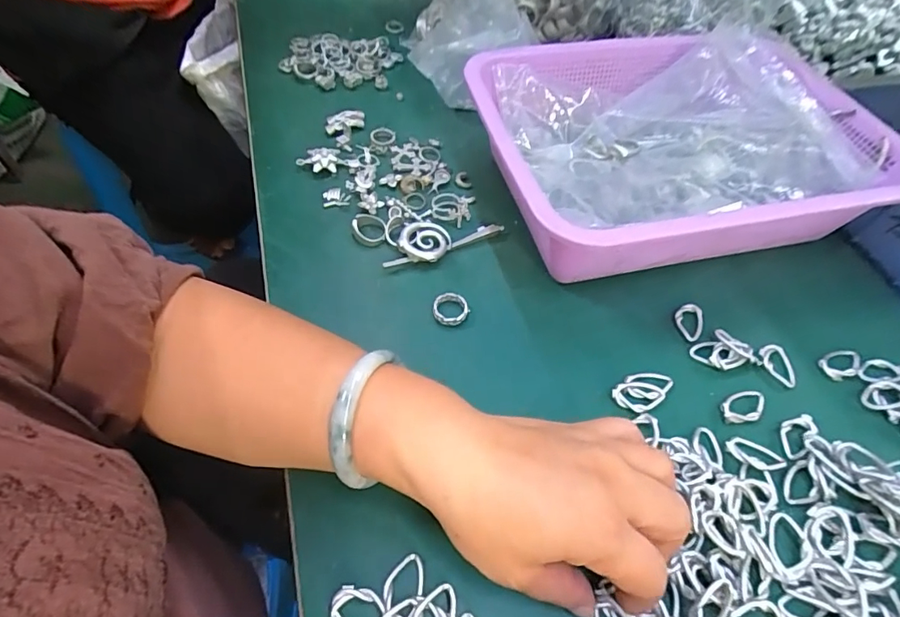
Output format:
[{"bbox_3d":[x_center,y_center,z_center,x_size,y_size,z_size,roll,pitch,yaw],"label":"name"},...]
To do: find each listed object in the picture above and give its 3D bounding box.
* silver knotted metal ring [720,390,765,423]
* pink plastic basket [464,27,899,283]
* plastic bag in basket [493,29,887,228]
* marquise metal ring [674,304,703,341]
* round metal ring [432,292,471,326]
[{"bbox_3d":[0.188,0.062,0.308,0.033,0.004,0.019,-10,55,-11],"label":"silver knotted metal ring"},{"bbox_3d":[0.173,-0.126,0.390,0.293,0.092,0.223,-11,55,-12],"label":"pink plastic basket"},{"bbox_3d":[0.169,-0.135,0.393,0.234,0.097,0.176,-11,57,-11],"label":"plastic bag in basket"},{"bbox_3d":[0.171,0.009,0.344,0.019,0.004,0.031,17,54,8],"label":"marquise metal ring"},{"bbox_3d":[0.000,0.000,0.338,0.025,0.008,0.024,2,54,-2],"label":"round metal ring"}]

